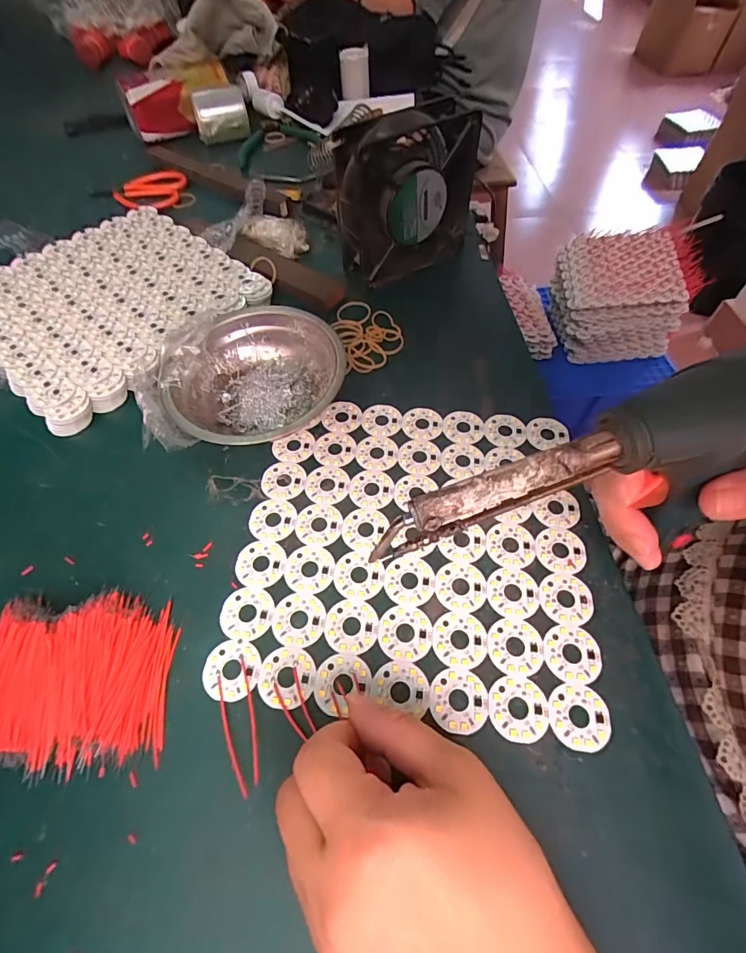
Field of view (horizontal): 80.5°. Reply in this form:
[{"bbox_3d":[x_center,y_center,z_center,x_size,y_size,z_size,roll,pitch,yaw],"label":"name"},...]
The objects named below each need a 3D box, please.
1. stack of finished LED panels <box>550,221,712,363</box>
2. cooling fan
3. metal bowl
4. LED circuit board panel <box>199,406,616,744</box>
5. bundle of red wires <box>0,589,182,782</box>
[{"bbox_3d":[0.554,-0.416,1.020,0.256,0.191,0.246,-1,57,-1],"label":"stack of finished LED panels"},{"bbox_3d":[0.030,-0.248,0.395,0.119,0.119,0.046,-30,62,-18],"label":"cooling fan"},{"bbox_3d":[-0.085,-0.070,0.327,0.124,0.047,0.124,0,57,0],"label":"metal bowl"},{"bbox_3d":[0.026,0.038,0.284,0.207,0.004,0.209,6,58,4],"label":"LED circuit board panel"},{"bbox_3d":[-0.168,0.105,0.232,0.115,0.021,0.084,-2,57,-1],"label":"bundle of red wires"}]

